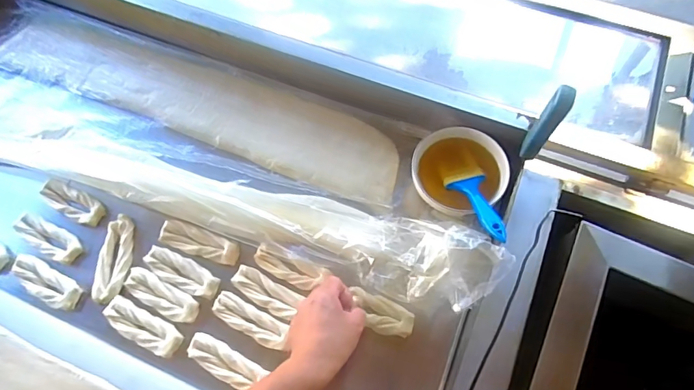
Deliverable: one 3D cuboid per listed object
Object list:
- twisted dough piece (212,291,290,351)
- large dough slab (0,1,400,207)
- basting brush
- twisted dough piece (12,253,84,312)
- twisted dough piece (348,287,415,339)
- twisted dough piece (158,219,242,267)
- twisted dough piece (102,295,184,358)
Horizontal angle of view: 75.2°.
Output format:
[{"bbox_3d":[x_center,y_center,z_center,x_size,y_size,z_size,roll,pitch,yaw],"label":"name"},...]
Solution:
[{"bbox_3d":[-0.125,0.163,0.582,0.108,0.010,0.035,26,71,12],"label":"twisted dough piece"},{"bbox_3d":[-0.260,-0.161,0.703,0.712,0.030,0.128,22,70,11],"label":"large dough slab"},{"bbox_3d":[0.163,0.003,0.567,0.053,0.016,0.138,-12,48,-3],"label":"basting brush"},{"bbox_3d":[-0.400,0.115,0.594,0.115,0.012,0.037,26,71,13],"label":"twisted dough piece"},{"bbox_3d":[0.041,0.149,0.563,0.085,0.016,0.042,24,70,12],"label":"twisted dough piece"},{"bbox_3d":[-0.201,0.064,0.612,0.112,0.013,0.036,18,69,10],"label":"twisted dough piece"},{"bbox_3d":[-0.261,0.166,0.570,0.109,0.013,0.036,25,70,12],"label":"twisted dough piece"}]

